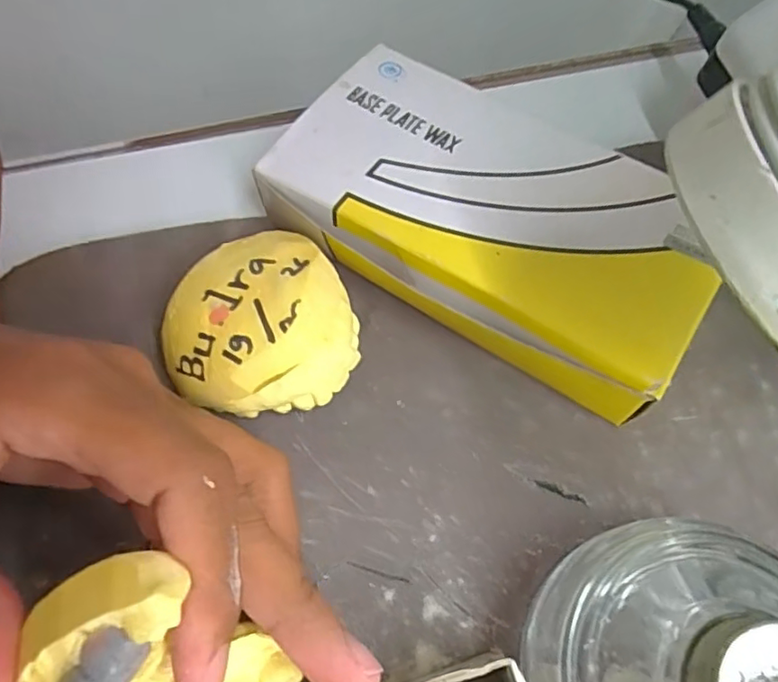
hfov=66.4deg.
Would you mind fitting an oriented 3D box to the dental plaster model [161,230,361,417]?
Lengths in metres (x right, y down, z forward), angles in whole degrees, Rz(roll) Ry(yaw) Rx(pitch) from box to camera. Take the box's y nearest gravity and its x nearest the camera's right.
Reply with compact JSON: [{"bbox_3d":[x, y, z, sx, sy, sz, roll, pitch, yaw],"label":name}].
[{"bbox_3d":[-0.042,-0.004,0.196,0.059,0.038,0.051,-8,64,-2],"label":"dental plaster model"}]

